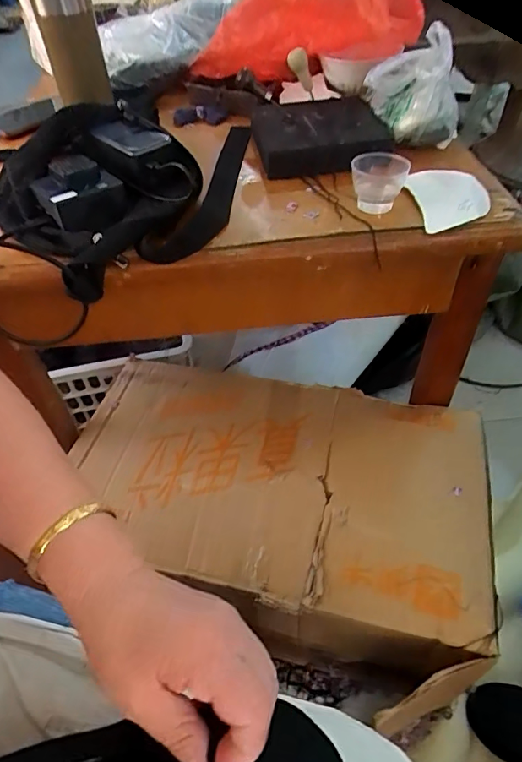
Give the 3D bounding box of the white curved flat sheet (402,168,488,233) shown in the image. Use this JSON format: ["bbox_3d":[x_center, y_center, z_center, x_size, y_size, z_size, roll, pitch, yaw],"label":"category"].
[{"bbox_3d":[0.192,-0.195,0.500,0.075,0.018,0.095,-6,49,-2],"label":"white curved flat sheet"}]

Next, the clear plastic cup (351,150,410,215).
[{"bbox_3d":[0.120,-0.203,0.485,0.057,0.042,0.059,-2,49,2],"label":"clear plastic cup"}]

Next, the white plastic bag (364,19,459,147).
[{"bbox_3d":[0.174,-0.333,0.547,0.109,0.102,0.070,9,50,10],"label":"white plastic bag"}]

